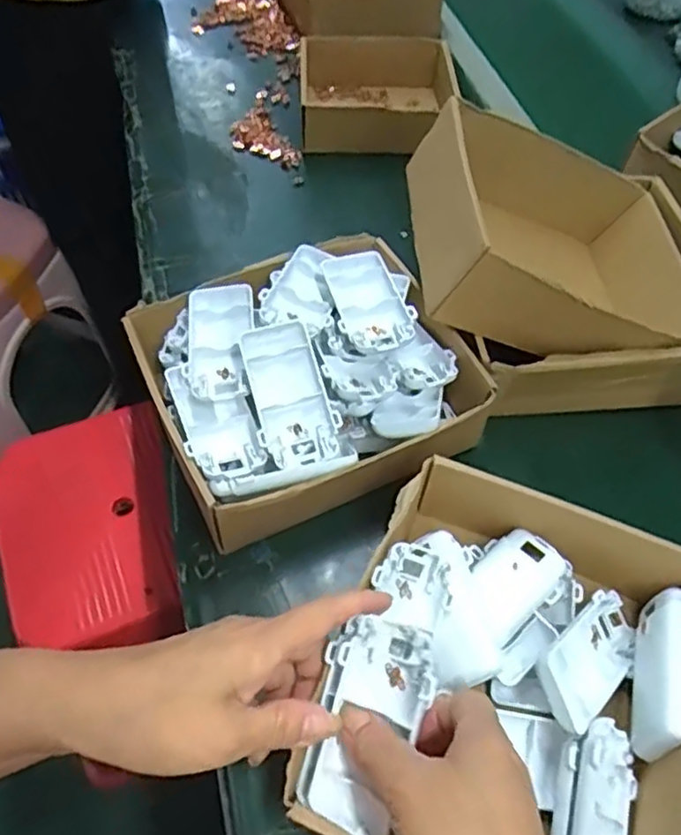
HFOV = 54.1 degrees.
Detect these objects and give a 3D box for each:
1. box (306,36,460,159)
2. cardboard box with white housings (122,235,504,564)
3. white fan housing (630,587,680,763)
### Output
[{"bbox_3d":[0.036,-0.348,0.723,0.156,0.055,0.133,-3,56,-5],"label":"box"},{"bbox_3d":[-0.021,-0.023,0.472,0.205,0.088,0.197,-22,59,-17],"label":"cardboard box with white housings"},{"bbox_3d":[0.181,0.139,0.373,0.016,0.035,0.092,19,57,10],"label":"white fan housing"}]

